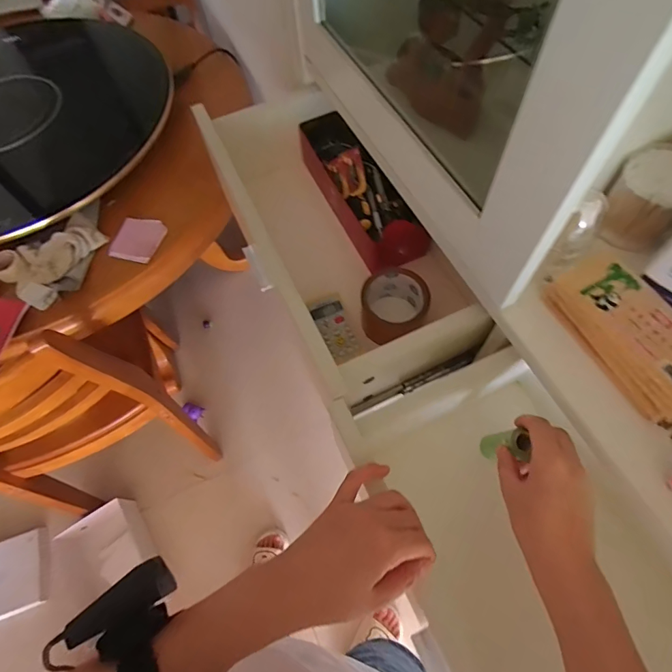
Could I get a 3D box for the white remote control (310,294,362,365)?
[{"bbox_3d":[0.002,-0.010,0.559,0.044,0.011,0.093,-24,65,-8],"label":"white remote control"}]

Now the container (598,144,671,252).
[{"bbox_3d":[0.318,-0.143,0.417,0.069,0.072,0.083,36,71,18],"label":"container"}]

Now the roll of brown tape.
[{"bbox_3d":[0.081,-0.041,0.575,0.087,0.062,0.095,-1,64,3],"label":"roll of brown tape"}]

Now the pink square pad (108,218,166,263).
[{"bbox_3d":[-0.394,-0.193,0.813,0.089,0.015,0.097,11,65,8],"label":"pink square pad"}]

